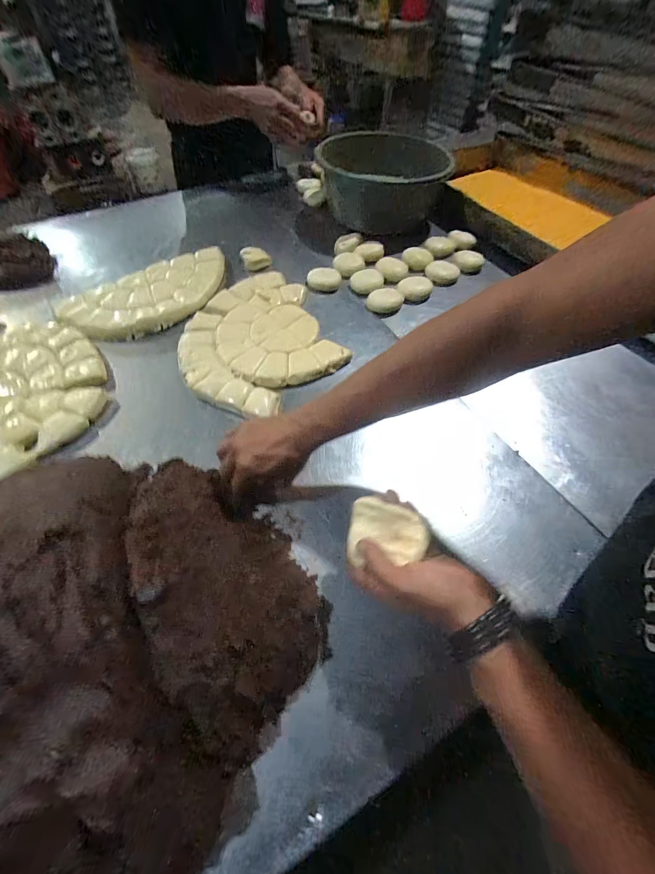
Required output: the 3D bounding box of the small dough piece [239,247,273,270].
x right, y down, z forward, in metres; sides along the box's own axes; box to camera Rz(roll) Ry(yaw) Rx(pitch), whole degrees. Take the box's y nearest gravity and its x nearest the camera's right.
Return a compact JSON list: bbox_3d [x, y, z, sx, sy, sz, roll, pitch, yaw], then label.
[{"bbox_3d":[-0.146,-0.369,0.693,0.059,0.030,0.045,-10,59,-7],"label":"small dough piece"}]

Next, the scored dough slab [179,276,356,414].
[{"bbox_3d":[-0.117,-0.161,0.564,0.257,0.021,0.268,-38,66,-21],"label":"scored dough slab"}]

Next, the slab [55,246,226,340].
[{"bbox_3d":[-0.321,-0.270,0.630,0.306,0.016,0.176,-32,64,-18],"label":"slab"}]

